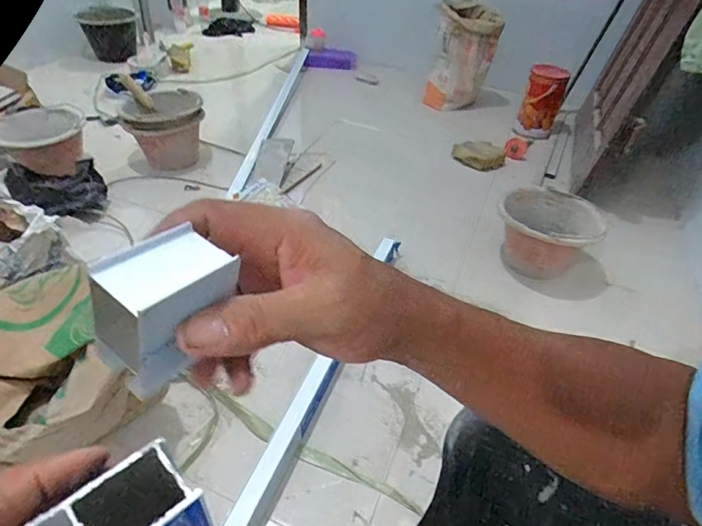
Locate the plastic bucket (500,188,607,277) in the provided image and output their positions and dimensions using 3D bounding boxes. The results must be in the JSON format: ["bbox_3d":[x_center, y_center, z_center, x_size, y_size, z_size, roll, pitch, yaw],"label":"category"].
[{"bbox_3d":[0.501,-0.064,1.210,0.230,0.192,0.230,3,40,-2],"label":"plastic bucket"}]

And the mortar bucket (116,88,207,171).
[{"bbox_3d":[-0.612,-0.441,1.510,0.234,0.206,0.234,3,40,-2],"label":"mortar bucket"}]

